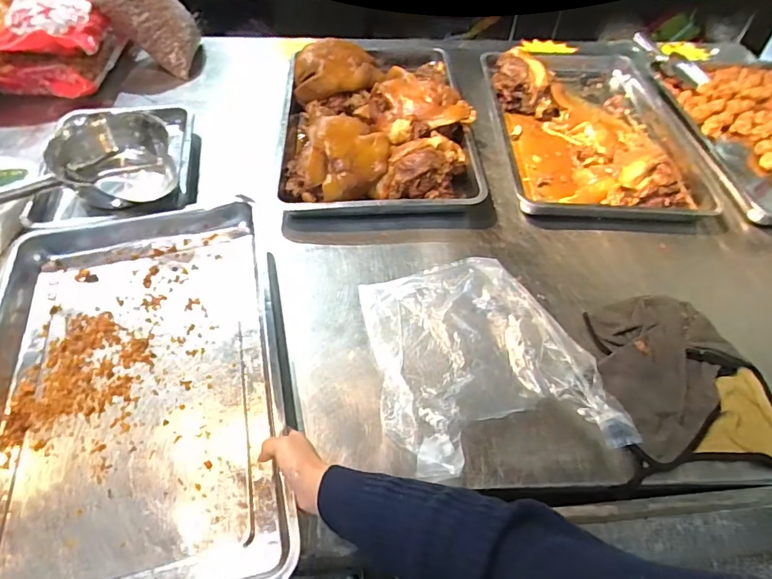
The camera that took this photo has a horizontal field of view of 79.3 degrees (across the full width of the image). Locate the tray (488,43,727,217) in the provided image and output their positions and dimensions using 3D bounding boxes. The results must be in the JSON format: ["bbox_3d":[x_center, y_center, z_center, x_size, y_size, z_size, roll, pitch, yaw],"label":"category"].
[{"bbox_3d":[0.449,-0.435,1.082,0.409,0.084,0.729,1,53,-3],"label":"tray"}]

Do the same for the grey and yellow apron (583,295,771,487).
[{"bbox_3d":[0.442,0.125,0.685,0.248,0.019,0.267,-3,53,-6],"label":"grey and yellow apron"}]

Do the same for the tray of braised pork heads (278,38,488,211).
[{"bbox_3d":[-0.020,-0.409,1.017,0.392,0.106,0.623,-1,53,-4],"label":"tray of braised pork heads"}]

